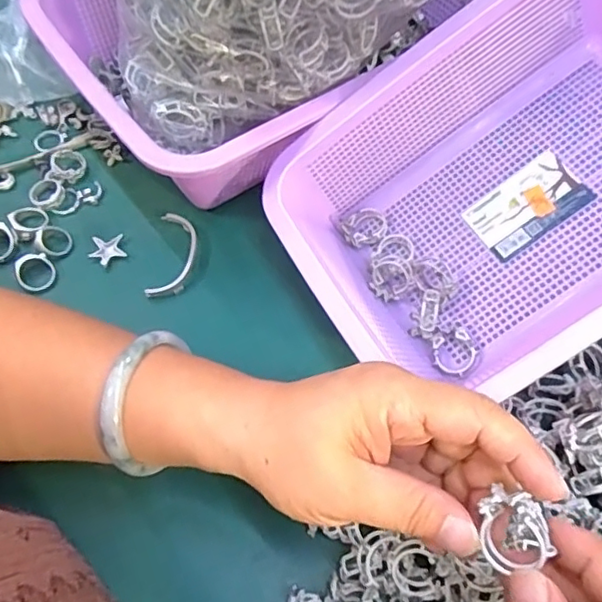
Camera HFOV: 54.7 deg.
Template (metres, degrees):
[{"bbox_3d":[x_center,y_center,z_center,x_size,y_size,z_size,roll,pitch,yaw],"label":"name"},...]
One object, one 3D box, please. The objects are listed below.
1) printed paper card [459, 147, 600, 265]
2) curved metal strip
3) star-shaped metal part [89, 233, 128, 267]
[{"bbox_3d":[0.141,-0.059,0.365,0.066,0.004,0.043,-37,68,9],"label":"printed paper card"},{"bbox_3d":[-0.084,-0.032,0.384,0.026,0.006,0.065,4,61,1],"label":"curved metal strip"},{"bbox_3d":[-0.130,-0.034,0.391,0.023,0.005,0.021,-13,63,-8],"label":"star-shaped metal part"}]

